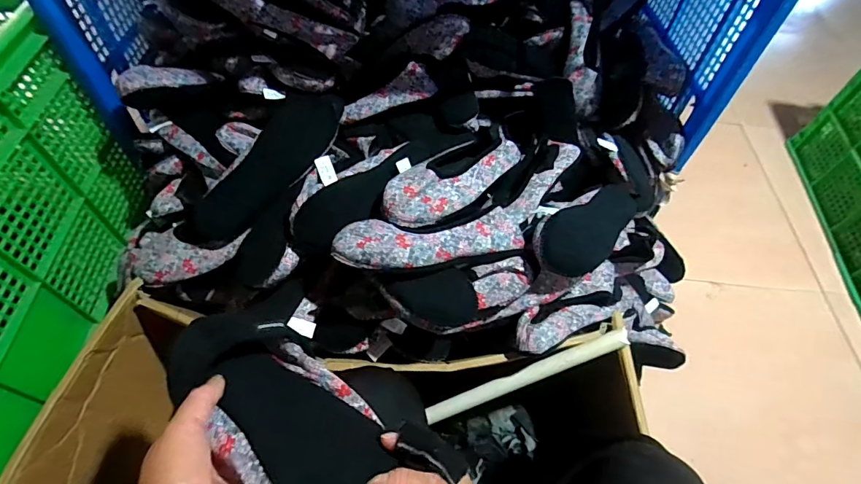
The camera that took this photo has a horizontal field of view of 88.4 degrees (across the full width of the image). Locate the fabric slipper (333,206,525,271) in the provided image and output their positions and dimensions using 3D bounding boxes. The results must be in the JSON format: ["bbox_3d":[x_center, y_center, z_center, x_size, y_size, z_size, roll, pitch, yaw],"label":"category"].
[{"bbox_3d":[0.006,-0.002,0.572,0.247,0.050,0.083,-6,56,-8],"label":"fabric slipper"}]

